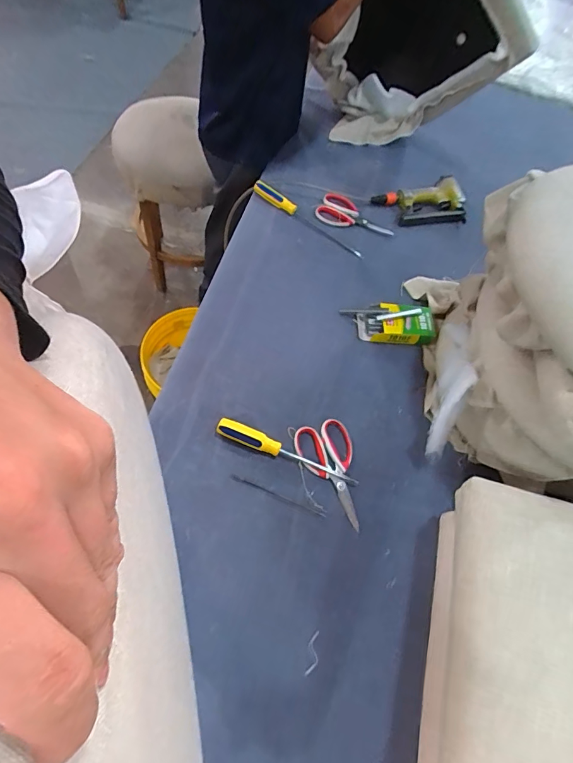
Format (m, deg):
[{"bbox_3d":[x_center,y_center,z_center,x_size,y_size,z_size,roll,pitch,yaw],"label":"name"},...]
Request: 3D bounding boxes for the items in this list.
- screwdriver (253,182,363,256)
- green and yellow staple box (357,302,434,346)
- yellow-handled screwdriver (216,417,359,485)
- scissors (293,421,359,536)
[{"bbox_3d":[0.053,-0.379,0.975,0.301,0.027,0.029,35,64,2],"label":"screwdriver"},{"bbox_3d":[0.228,-0.120,0.861,0.158,0.037,0.086,7,61,-5],"label":"green and yellow staple box"},{"bbox_3d":[-0.003,0.121,0.702,0.241,0.024,0.026,24,62,1],"label":"yellow-handled screwdriver"},{"bbox_3d":[0.091,0.154,0.714,0.101,0.025,0.190,-24,69,-20],"label":"scissors"}]

